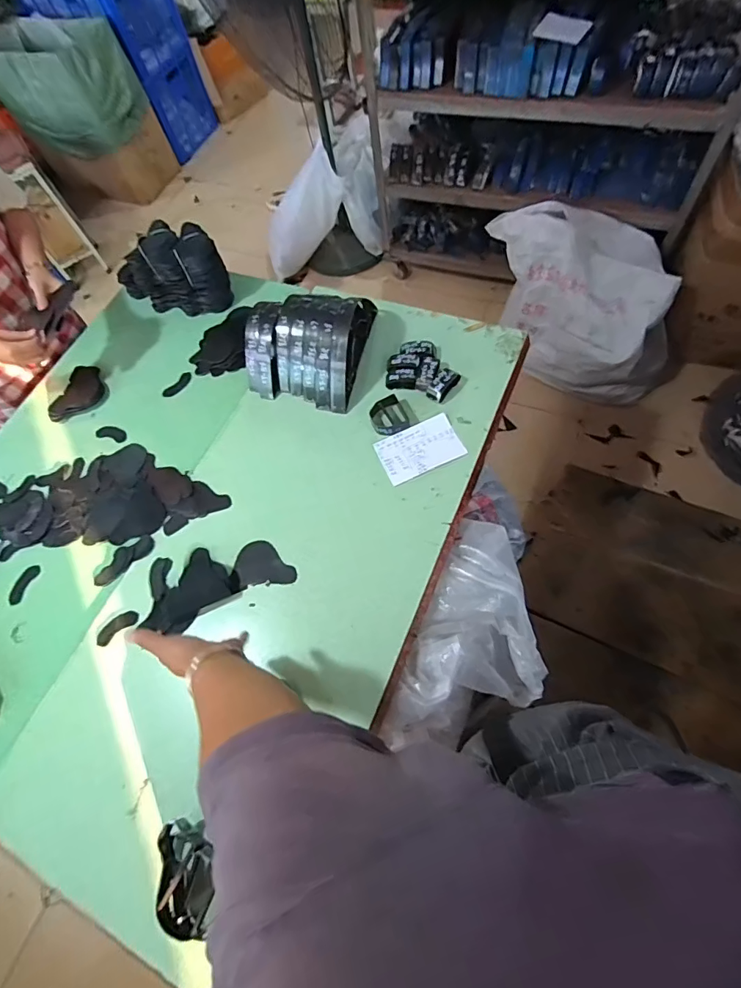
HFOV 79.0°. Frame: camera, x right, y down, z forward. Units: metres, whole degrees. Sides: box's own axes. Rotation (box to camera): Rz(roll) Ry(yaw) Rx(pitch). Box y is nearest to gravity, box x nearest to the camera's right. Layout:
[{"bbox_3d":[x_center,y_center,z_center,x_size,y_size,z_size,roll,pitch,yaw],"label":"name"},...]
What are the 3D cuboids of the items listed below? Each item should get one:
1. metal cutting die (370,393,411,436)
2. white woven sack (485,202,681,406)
[{"bbox_3d":[0.038,-0.155,0.904,0.069,0.028,0.074,0,70,1],"label":"metal cutting die"},{"bbox_3d":[0.750,-0.655,1.565,0.481,0.421,0.629,-19,71,-5],"label":"white woven sack"}]

